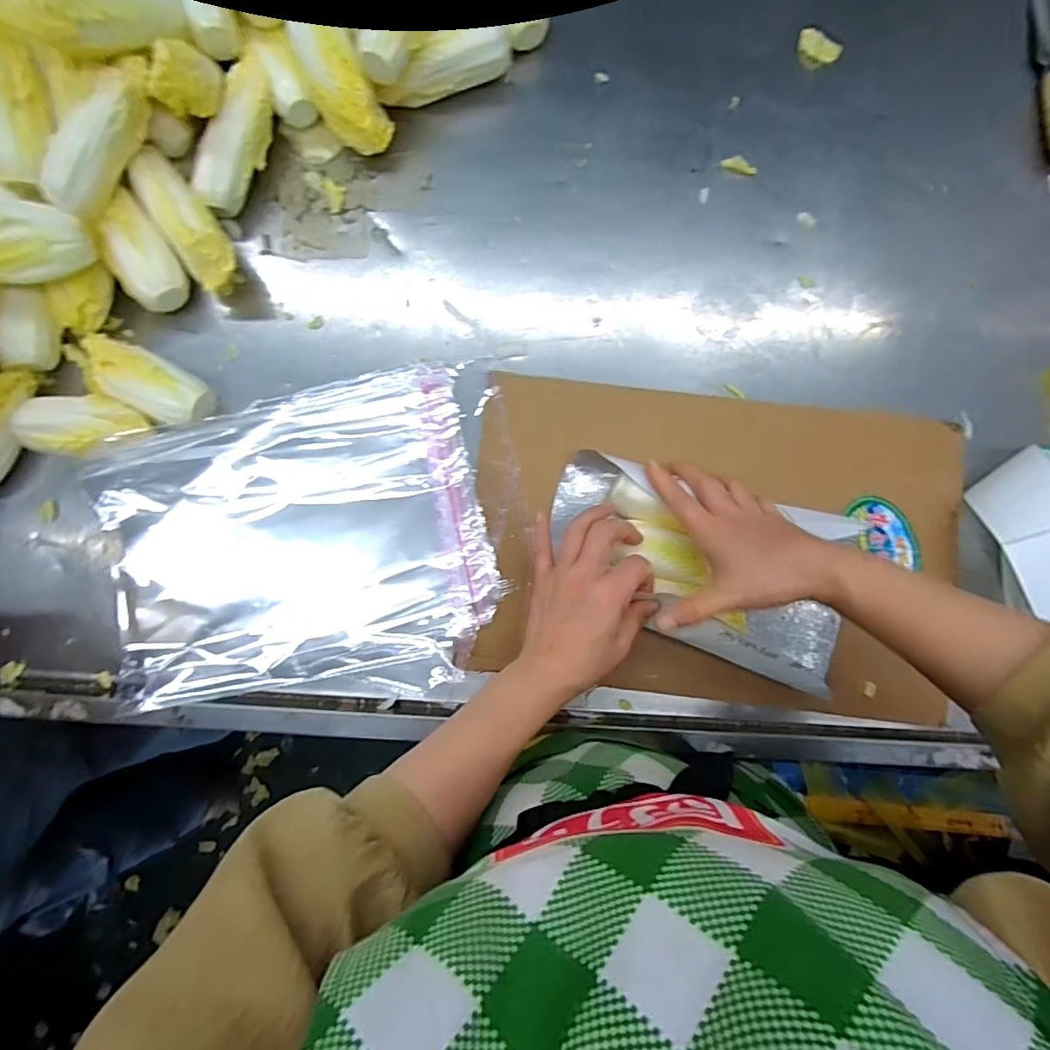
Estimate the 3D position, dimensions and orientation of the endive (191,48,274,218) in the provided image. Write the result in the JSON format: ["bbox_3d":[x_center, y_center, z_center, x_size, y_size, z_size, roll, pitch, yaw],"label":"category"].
[{"bbox_3d":[-0.257,-0.346,0.486,0.045,0.044,0.136,19,86,2],"label":"endive"}]

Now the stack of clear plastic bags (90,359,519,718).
[{"bbox_3d":[-0.196,0.020,0.463,0.317,0.030,0.270,-13,85,-1],"label":"stack of clear plastic bags"}]

